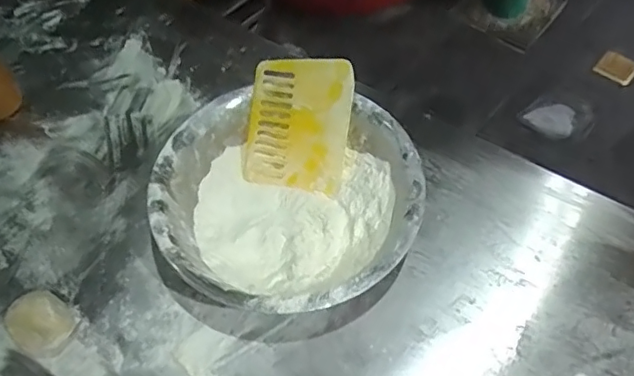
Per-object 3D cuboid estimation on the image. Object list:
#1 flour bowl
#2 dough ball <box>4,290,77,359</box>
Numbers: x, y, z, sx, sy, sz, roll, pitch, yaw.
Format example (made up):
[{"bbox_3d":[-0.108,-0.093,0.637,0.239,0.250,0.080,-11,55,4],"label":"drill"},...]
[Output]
[{"bbox_3d":[-0.031,0.025,0.628,0.271,0.087,0.254,-1,56,1],"label":"flour bowl"},{"bbox_3d":[-0.284,0.137,0.581,0.061,0.049,0.056,-1,56,1],"label":"dough ball"}]

